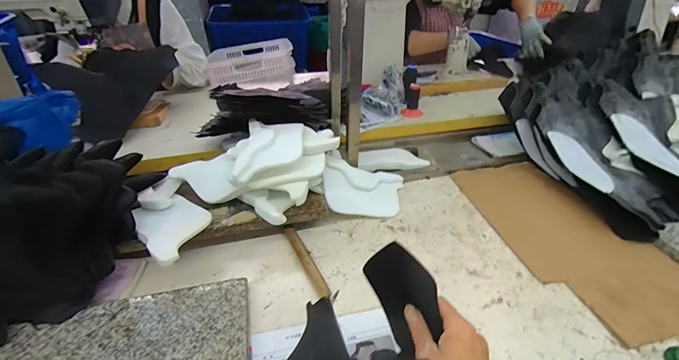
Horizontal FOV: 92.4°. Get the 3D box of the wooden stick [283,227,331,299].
[{"bbox_3d":[-0.064,0.151,0.616,0.024,0.015,0.178,-17,40,-22],"label":"wooden stick"}]

